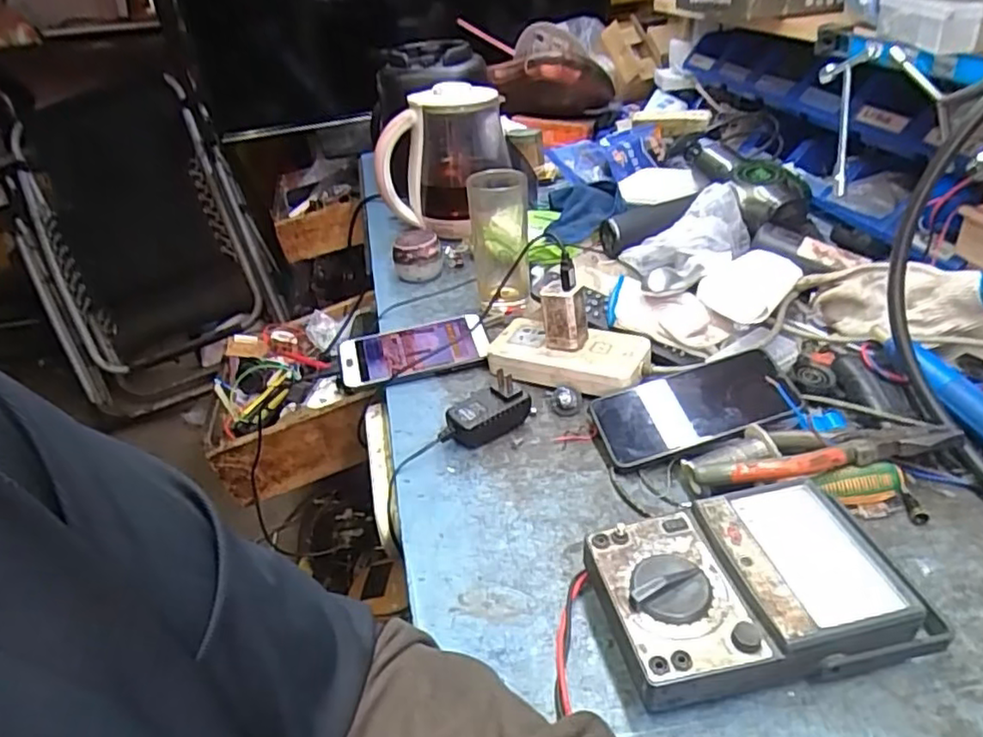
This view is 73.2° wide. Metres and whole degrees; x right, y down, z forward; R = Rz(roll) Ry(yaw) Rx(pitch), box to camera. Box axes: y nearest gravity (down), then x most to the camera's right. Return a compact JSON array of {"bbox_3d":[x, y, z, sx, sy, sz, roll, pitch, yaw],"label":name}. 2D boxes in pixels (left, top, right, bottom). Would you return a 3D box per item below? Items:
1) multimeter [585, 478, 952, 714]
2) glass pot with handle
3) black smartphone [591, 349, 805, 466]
[{"bbox_3d":[0.158,0.138,0.409,0.180,0.049,0.117,-12,34,-10],"label":"multimeter"},{"bbox_3d":[-0.070,-0.287,0.926,0.176,0.199,0.123,-5,33,0],"label":"glass pot with handle"},{"bbox_3d":[0.168,0.032,0.557,0.157,0.016,0.085,-14,41,7],"label":"black smartphone"}]

